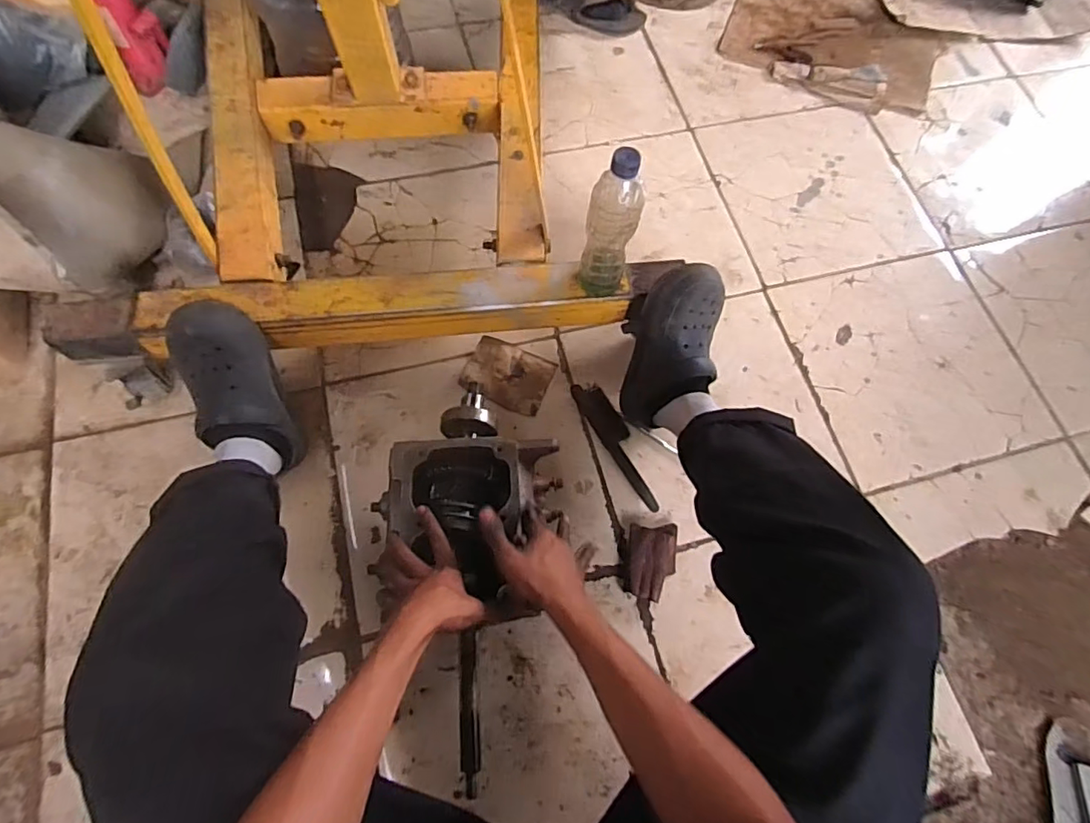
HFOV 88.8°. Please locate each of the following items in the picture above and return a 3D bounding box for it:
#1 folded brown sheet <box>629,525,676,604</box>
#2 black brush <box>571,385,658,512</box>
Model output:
[{"bbox_3d":[0.162,0.224,0.834,0.073,0.025,0.107,3,70,-2],"label":"folded brown sheet"},{"bbox_3d":[0.118,0.051,0.894,0.045,0.029,0.232,-26,73,-12],"label":"black brush"}]

